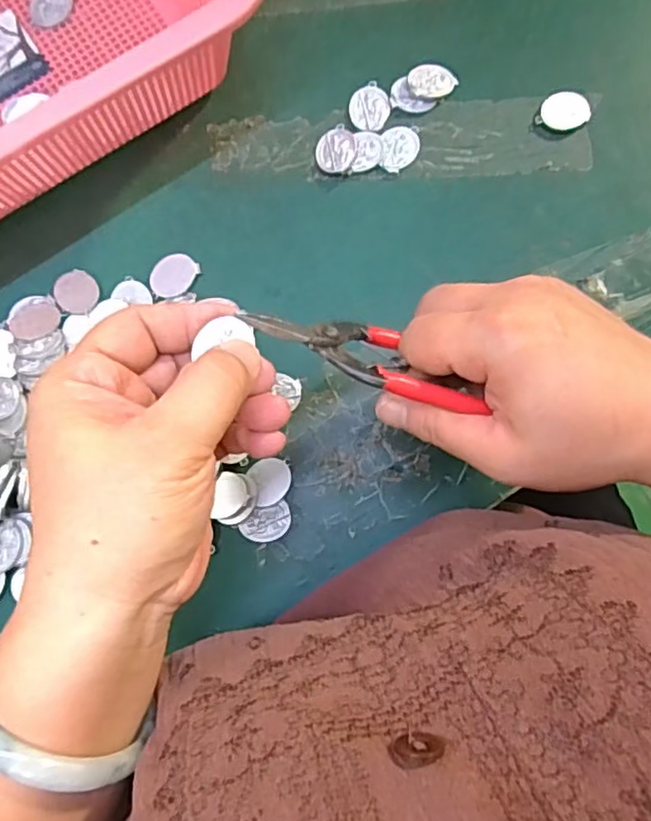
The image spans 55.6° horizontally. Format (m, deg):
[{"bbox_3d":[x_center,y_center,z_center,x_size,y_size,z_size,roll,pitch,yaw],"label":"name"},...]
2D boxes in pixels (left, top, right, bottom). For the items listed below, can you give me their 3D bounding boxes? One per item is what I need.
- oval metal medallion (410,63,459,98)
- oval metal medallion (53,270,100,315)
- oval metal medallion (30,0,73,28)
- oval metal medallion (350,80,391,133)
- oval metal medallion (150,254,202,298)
[{"bbox_3d":[0.057,-0.176,0.330,0.025,0.004,0.018,-5,81,1],"label":"oval metal medallion"},{"bbox_3d":[-0.128,-0.061,0.318,0.022,0.004,0.027,-42,73,-18],"label":"oval metal medallion"},{"bbox_3d":[-0.150,-0.221,0.337,0.019,0.004,0.025,41,84,7],"label":"oval metal medallion"},{"bbox_3d":[0.024,-0.163,0.328,0.020,0.004,0.027,-2,81,1],"label":"oval metal medallion"},{"bbox_3d":[-0.079,-0.069,0.319,0.022,0.004,0.026,37,84,7],"label":"oval metal medallion"}]

